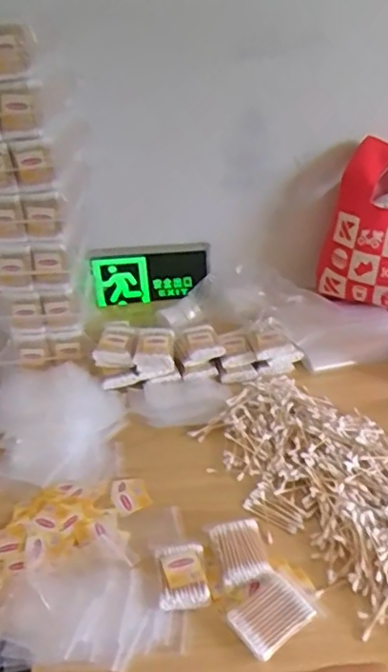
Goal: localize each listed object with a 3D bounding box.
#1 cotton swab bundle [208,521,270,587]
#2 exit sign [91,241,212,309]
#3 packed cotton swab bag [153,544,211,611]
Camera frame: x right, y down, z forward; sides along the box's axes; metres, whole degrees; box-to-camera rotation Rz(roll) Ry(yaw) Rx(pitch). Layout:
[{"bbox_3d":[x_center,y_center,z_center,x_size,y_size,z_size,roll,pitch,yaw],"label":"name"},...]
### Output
[{"bbox_3d":[0.052,0.236,0.677,0.053,0.021,0.069,-12,33,-11],"label":"cotton swab bundle"},{"bbox_3d":[-0.077,-0.112,1.153,0.217,0.106,0.027,-8,32,-4],"label":"exit sign"},{"bbox_3d":[-0.012,0.255,0.658,0.050,0.023,0.071,-7,32,-4],"label":"packed cotton swab bag"}]

